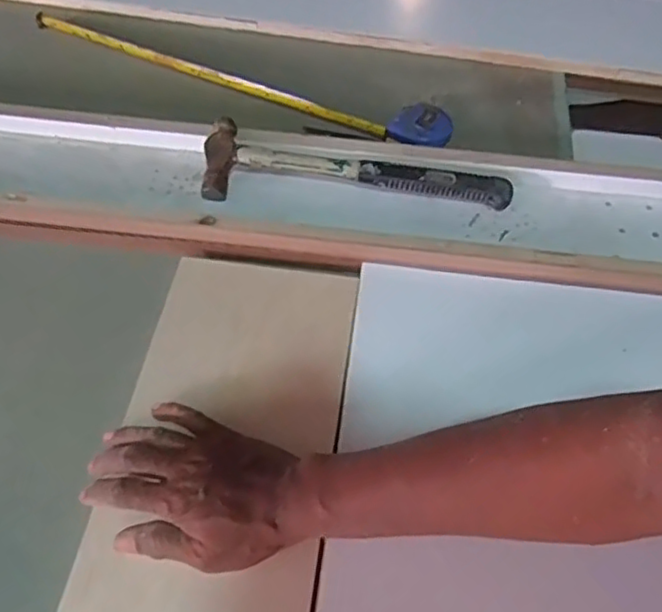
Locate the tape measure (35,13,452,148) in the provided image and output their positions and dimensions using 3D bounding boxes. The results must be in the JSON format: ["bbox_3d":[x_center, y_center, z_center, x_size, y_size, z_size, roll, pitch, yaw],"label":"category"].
[{"bbox_3d":[-0.130,-0.284,0.809,0.576,0.033,0.061,21,58,15],"label":"tape measure"}]

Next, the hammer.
[{"bbox_3d":[0.027,-0.136,0.673,0.317,0.034,0.082,6,55,5],"label":"hammer"}]

